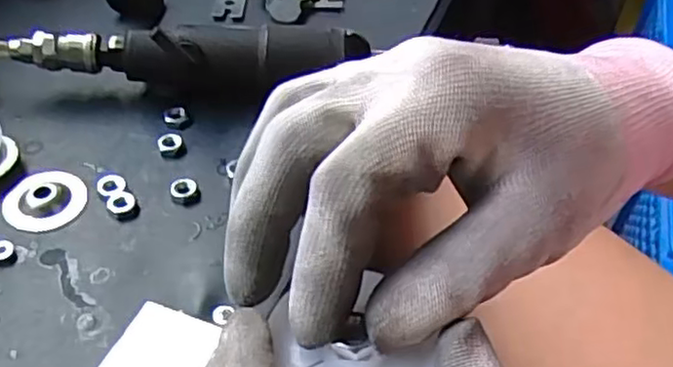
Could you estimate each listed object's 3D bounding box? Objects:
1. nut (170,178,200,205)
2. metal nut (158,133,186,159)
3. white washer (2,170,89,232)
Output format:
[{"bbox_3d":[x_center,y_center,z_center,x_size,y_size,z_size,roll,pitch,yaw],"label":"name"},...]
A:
[{"bbox_3d":[-0.078,0.004,0.352,0.014,0.005,0.016,-5,46,-10],"label":"nut"},{"bbox_3d":[-0.091,-0.021,0.376,0.014,0.005,0.016,-12,48,-16],"label":"metal nut"},{"bbox_3d":[-0.148,0.007,0.344,0.038,0.005,0.042,-32,56,-30],"label":"white washer"}]

